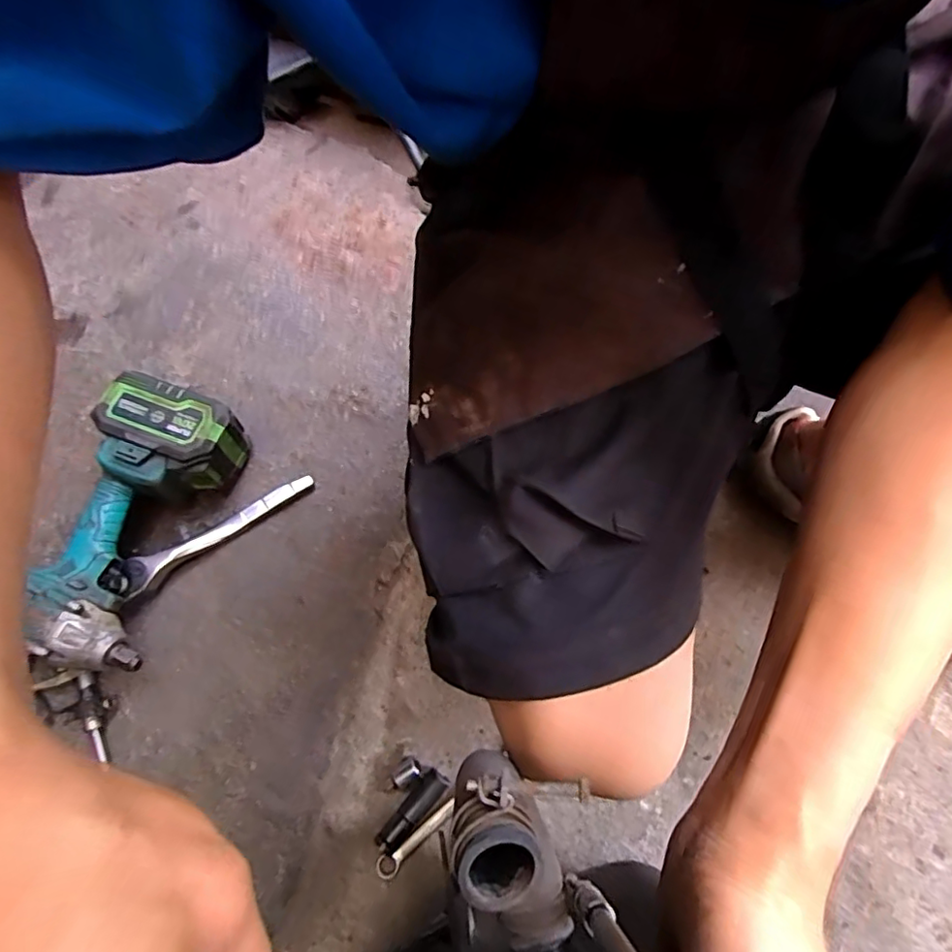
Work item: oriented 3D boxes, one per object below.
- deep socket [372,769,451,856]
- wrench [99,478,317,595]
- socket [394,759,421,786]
[{"bbox_3d":[-0.057,0.307,0.524,0.022,0.015,0.078,39,74,15],"label":"deep socket"},{"bbox_3d":[-0.267,0.050,0.577,0.205,0.046,0.029,-37,72,-12],"label":"wrench"},{"bbox_3d":[-0.064,0.278,0.534,0.027,0.017,0.015,-37,71,-9],"label":"socket"}]

